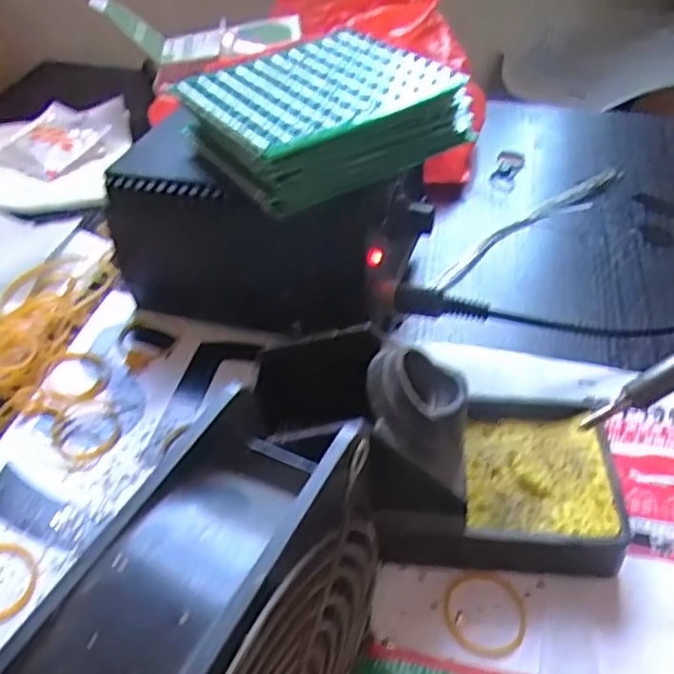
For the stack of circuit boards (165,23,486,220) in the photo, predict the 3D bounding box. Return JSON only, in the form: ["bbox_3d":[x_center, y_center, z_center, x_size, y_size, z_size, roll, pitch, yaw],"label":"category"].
[{"bbox_3d":[-0.008,-0.105,0.308,0.114,0.036,0.096,-27,51,-27],"label":"stack of circuit boards"}]

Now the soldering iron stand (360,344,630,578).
[{"bbox_3d":[0.062,0.041,0.263,0.100,0.078,0.069,4,44,2],"label":"soldering iron stand"}]

